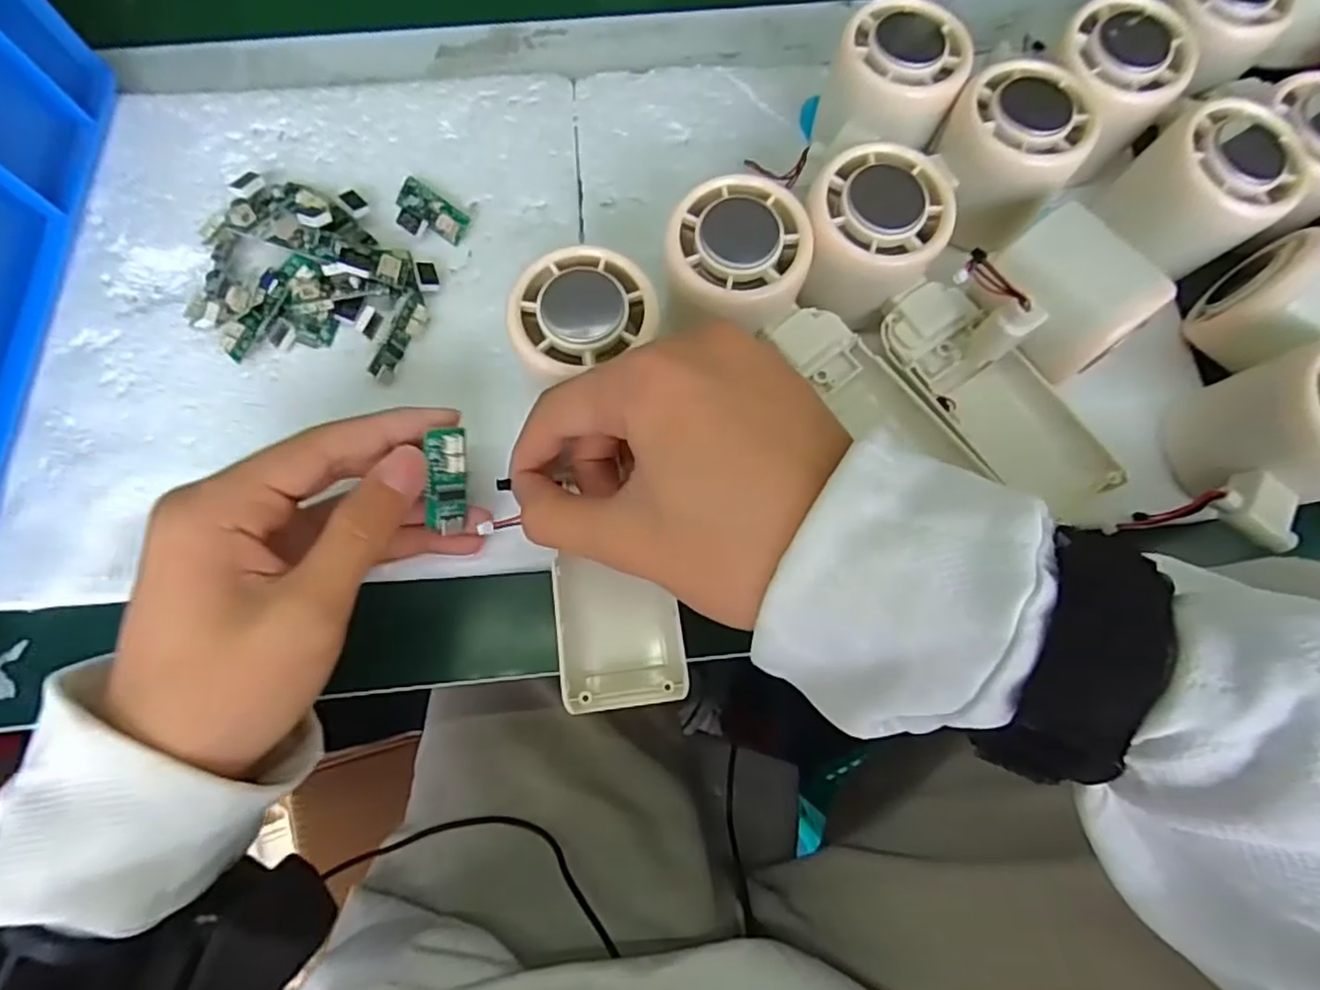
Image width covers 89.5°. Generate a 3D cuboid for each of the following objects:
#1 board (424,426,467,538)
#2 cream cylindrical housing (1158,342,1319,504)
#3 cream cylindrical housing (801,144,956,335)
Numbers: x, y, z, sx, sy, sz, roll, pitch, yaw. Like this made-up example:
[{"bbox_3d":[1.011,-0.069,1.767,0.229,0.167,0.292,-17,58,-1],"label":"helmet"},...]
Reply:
[{"bbox_3d":[-0.078,-0.005,0.244,0.011,0.007,0.035,8,110,2],"label":"board"},{"bbox_3d":[0.241,-0.024,0.254,0.054,0.057,0.052,0,75,0],"label":"cream cylindrical housing"},{"bbox_3d":[0.084,-0.104,0.268,0.052,0.048,0.051,9,75,2],"label":"cream cylindrical housing"}]

